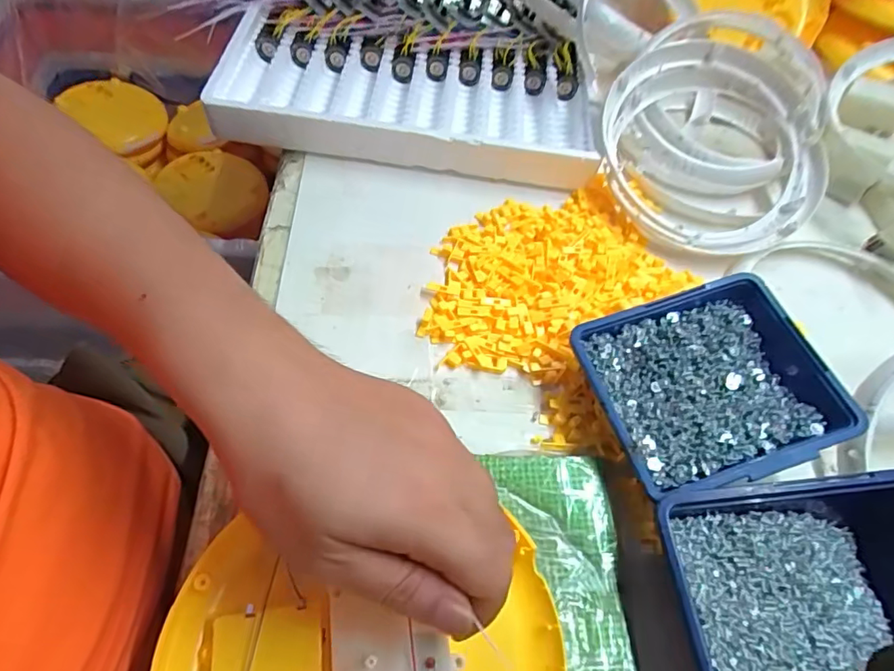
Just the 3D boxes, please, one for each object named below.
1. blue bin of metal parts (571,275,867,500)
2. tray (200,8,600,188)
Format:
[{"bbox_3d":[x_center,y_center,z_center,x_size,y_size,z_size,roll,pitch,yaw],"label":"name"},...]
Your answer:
[{"bbox_3d":[0.163,0.033,0.332,0.138,0.044,0.117,-12,60,-13],"label":"blue bin of metal parts"},{"bbox_3d":[-0.035,-0.220,0.478,0.338,0.044,0.151,8,58,-1],"label":"tray"}]

